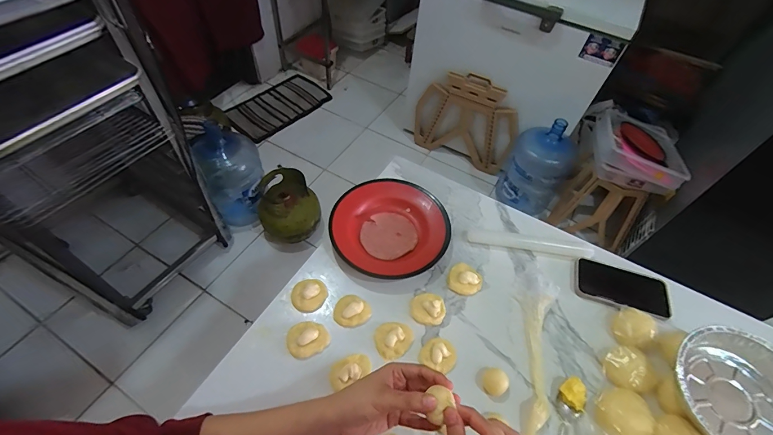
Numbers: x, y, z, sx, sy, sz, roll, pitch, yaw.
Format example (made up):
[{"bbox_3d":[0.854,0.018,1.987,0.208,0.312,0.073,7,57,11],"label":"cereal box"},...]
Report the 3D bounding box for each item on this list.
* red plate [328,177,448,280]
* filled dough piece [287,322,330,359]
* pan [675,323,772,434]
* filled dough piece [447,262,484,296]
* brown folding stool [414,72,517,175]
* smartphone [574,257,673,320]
[{"bbox_3d":[0.007,0.014,0.643,0.200,0.035,0.194,2,54,-3],"label":"red plate"},{"bbox_3d":[-0.117,0.179,0.530,0.059,0.014,0.053,-18,57,-16],"label":"filled dough piece"},{"bbox_3d":[0.464,0.240,0.466,0.173,0.051,0.170,2,54,-3],"label":"pan"},{"bbox_3d":[0.131,0.106,0.599,0.055,0.011,0.052,2,54,-3],"label":"filled dough piece"},{"bbox_3d":[0.380,-0.459,1.776,0.519,0.470,0.066,24,56,13],"label":"brown folding stool"},{"bbox_3d":[0.398,0.119,0.603,0.148,0.013,0.078,16,54,8],"label":"smartphone"}]

